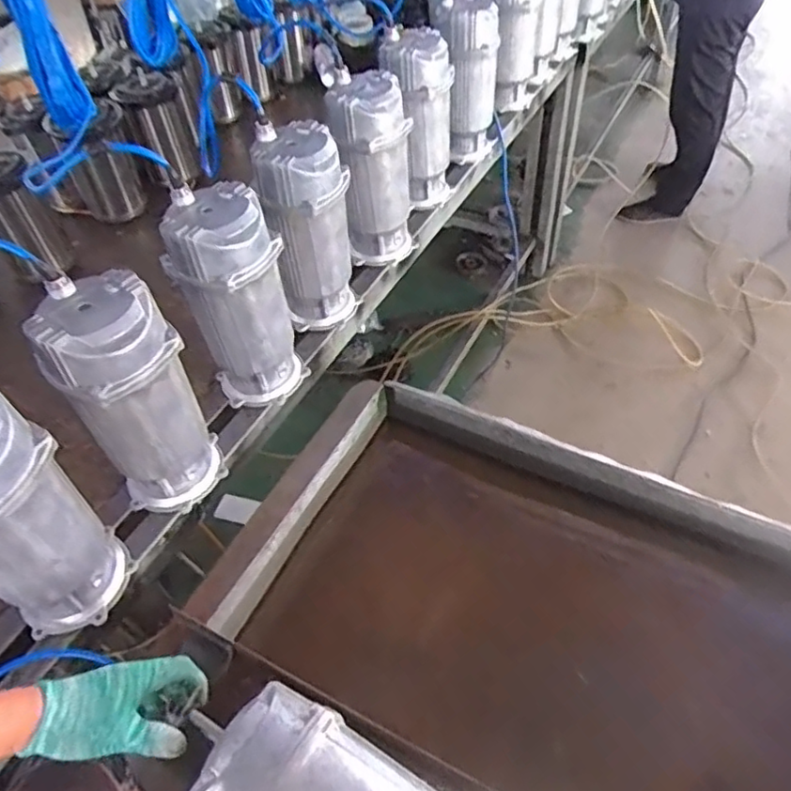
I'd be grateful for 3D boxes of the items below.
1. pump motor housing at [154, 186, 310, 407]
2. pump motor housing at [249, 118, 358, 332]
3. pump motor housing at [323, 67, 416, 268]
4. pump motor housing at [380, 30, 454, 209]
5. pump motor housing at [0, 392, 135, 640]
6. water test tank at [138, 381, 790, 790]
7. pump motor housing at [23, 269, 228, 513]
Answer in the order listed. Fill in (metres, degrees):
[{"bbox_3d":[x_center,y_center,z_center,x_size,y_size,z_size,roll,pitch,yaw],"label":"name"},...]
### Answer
[{"bbox_3d":[-0.216,-0.122,0.856,0.140,0.295,0.112,-20,51,-14],"label":"pump motor housing"},{"bbox_3d":[-0.130,-0.244,0.953,0.124,0.296,0.117,-6,49,-1],"label":"pump motor housing"},{"bbox_3d":[-0.037,-0.381,1.076,0.127,0.296,0.133,-6,49,-1],"label":"pump motor housing"},{"bbox_3d":[0.042,-0.494,1.159,0.129,0.295,0.113,-2,49,2],"label":"pump motor housing"},{"bbox_3d":[-0.393,0.131,0.643,0.113,0.294,0.134,31,57,27],"label":"pump motor housing"},{"bbox_3d":[0.163,0.320,0.745,0.753,0.224,0.556,22,54,21],"label":"water test tank"},{"bbox_3d":[-0.308,0.012,0.745,0.136,0.296,0.114,-21,51,-14],"label":"pump motor housing"}]

